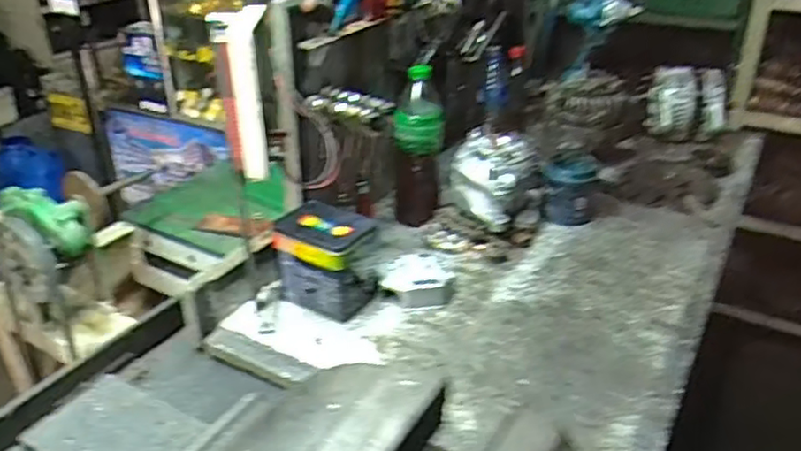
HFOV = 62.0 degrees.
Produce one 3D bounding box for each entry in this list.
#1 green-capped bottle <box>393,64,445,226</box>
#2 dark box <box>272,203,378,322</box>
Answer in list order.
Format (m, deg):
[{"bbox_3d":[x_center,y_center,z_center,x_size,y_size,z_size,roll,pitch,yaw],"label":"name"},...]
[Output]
[{"bbox_3d":[0.030,-0.125,1.100,0.082,0.254,0.073,0,32,2],"label":"green-capped bottle"},{"bbox_3d":[-0.103,0.047,0.957,0.130,0.128,0.105,14,35,24],"label":"dark box"}]

